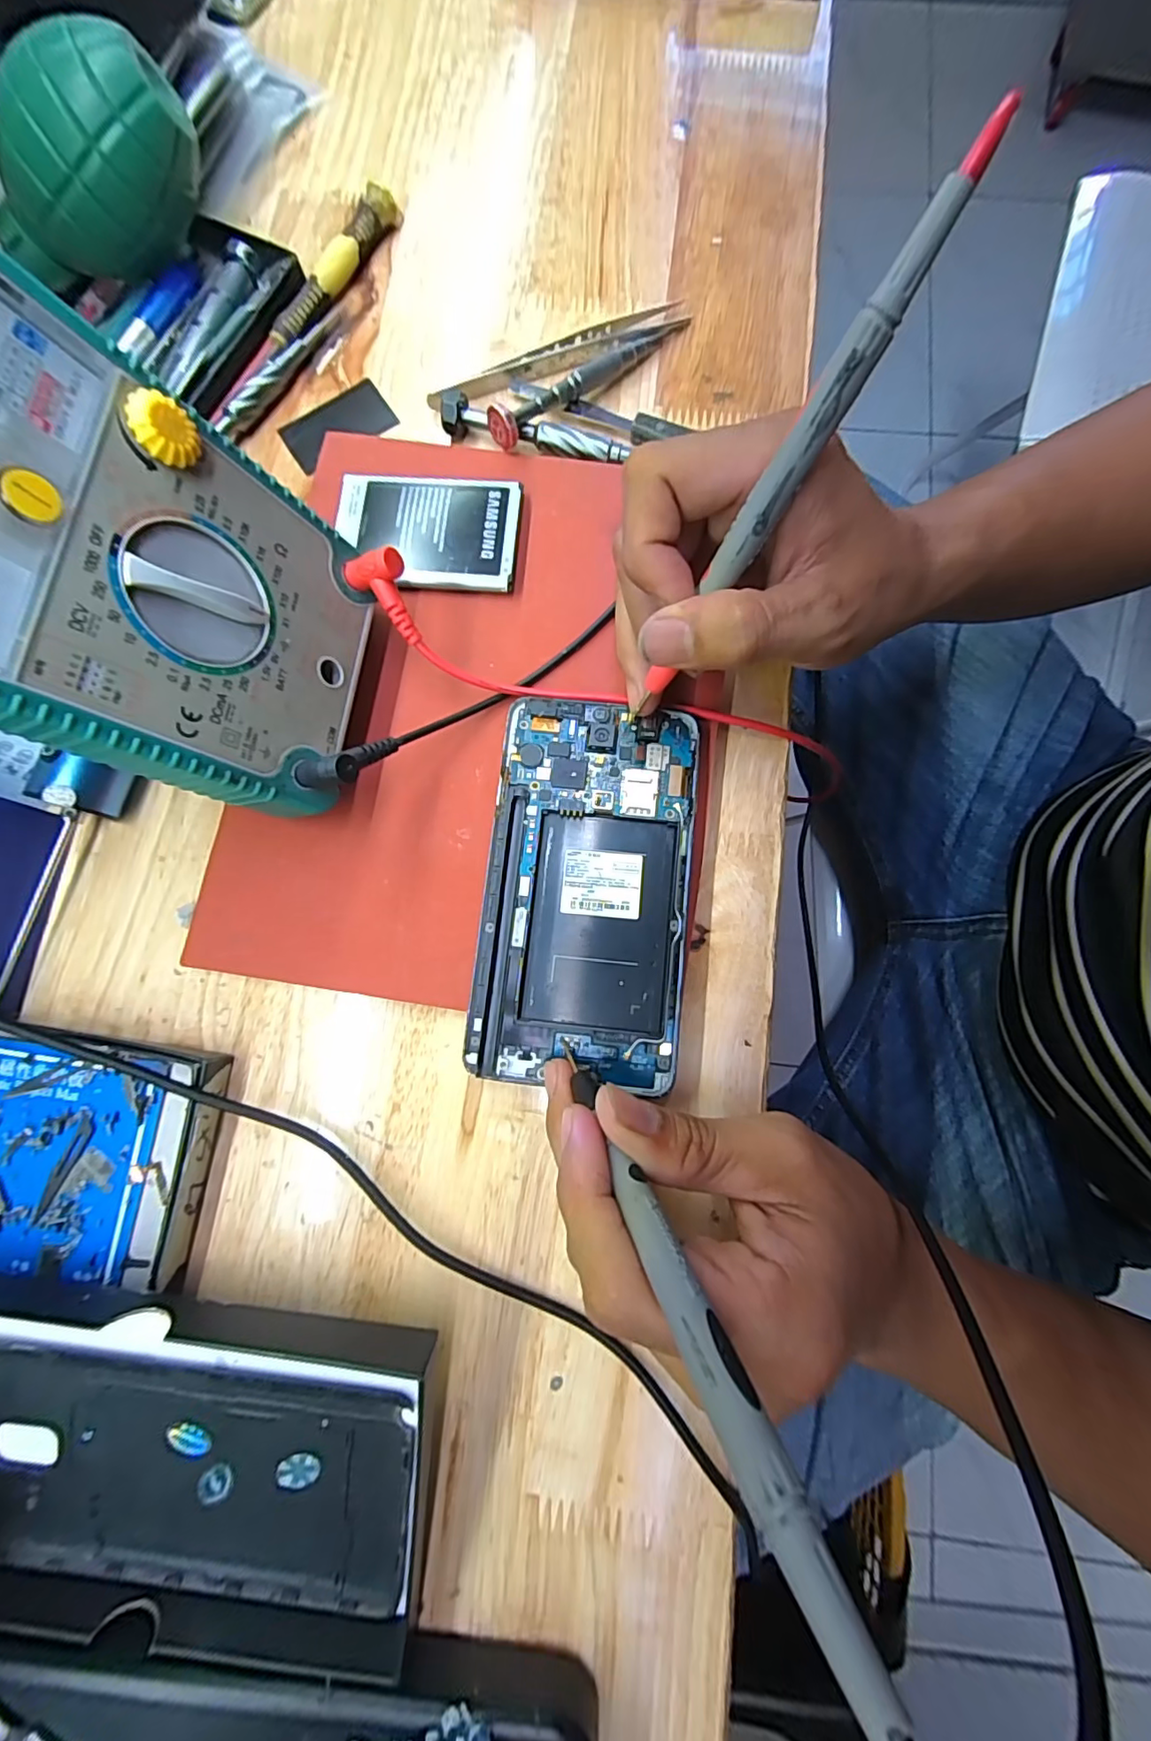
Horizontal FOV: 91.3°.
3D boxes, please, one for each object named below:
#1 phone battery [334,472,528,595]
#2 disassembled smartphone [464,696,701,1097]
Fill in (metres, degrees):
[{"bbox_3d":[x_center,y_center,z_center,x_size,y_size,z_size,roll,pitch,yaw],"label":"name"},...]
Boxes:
[{"bbox_3d":[-0.065,-0.147,0.245,0.080,0.009,0.051,5,80,1],"label":"phone battery"},{"bbox_3d":[0.005,0.005,0.216,0.076,0.006,0.144,5,80,1],"label":"disassembled smartphone"}]

